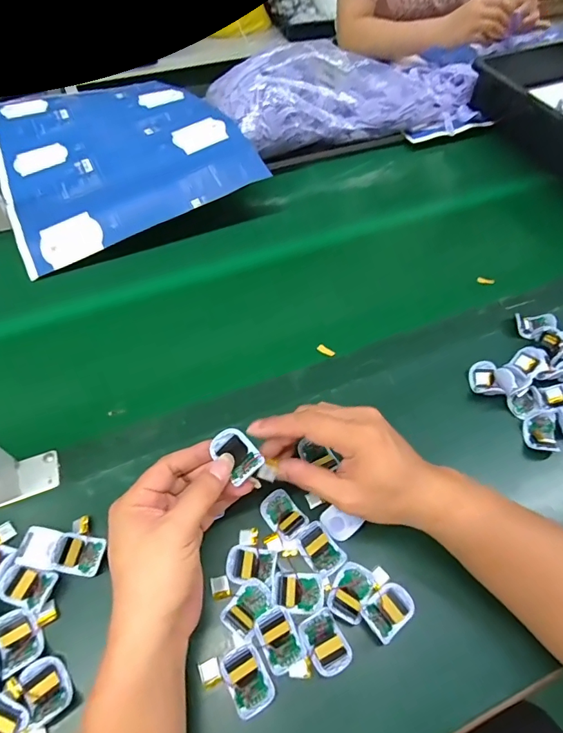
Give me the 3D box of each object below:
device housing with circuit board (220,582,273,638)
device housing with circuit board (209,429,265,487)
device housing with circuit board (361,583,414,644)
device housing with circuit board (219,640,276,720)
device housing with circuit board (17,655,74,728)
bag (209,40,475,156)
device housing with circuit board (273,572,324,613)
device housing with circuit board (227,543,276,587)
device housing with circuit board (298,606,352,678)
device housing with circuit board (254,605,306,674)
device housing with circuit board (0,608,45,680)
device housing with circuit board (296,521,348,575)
[{"bbox_3d":[-0.028,0.194,0.339,0.028,0.011,0.038,38,64,22],"label":"device housing with circuit board"},{"bbox_3d":[-0.033,0.068,0.329,0.028,0.012,0.042,-34,63,-20],"label":"device housing with circuit board"},{"bbox_3d":[0.087,0.197,0.342,0.042,0.014,0.030,-32,62,-19],"label":"device housing with circuit board"},{"bbox_3d":[-0.026,0.237,0.320,0.030,0.014,0.043,-25,60,-16],"label":"device housing with circuit board"},{"bbox_3d":[-0.175,0.239,0.312,0.030,0.014,0.039,-35,63,-21],"label":"device housing with circuit board"},{"bbox_3d":[0.125,-0.497,0.747,0.474,0.102,0.195,-17,58,-11],"label":"bag"},{"bbox_3d":[0.014,0.187,0.350,0.039,0.013,0.028,2,56,1],"label":"device housing with circuit board"},{"bbox_3d":[-0.025,0.167,0.360,0.040,0.009,0.030,7,57,4],"label":"device housing with circuit board"},{"bbox_3d":[0.035,0.216,0.332,0.031,0.014,0.041,-26,60,-16],"label":"device housing with circuit board"},{"bbox_3d":[-0.002,0.215,0.334,0.029,0.008,0.041,-24,60,-15],"label":"device housing with circuit board"},{"bbox_3d":[-0.206,0.214,0.330,0.029,0.016,0.042,-28,61,-18],"label":"device housing with circuit board"},{"bbox_3d":[0.035,0.159,0.370,0.028,0.011,0.042,-29,61,-18],"label":"device housing with circuit board"}]

